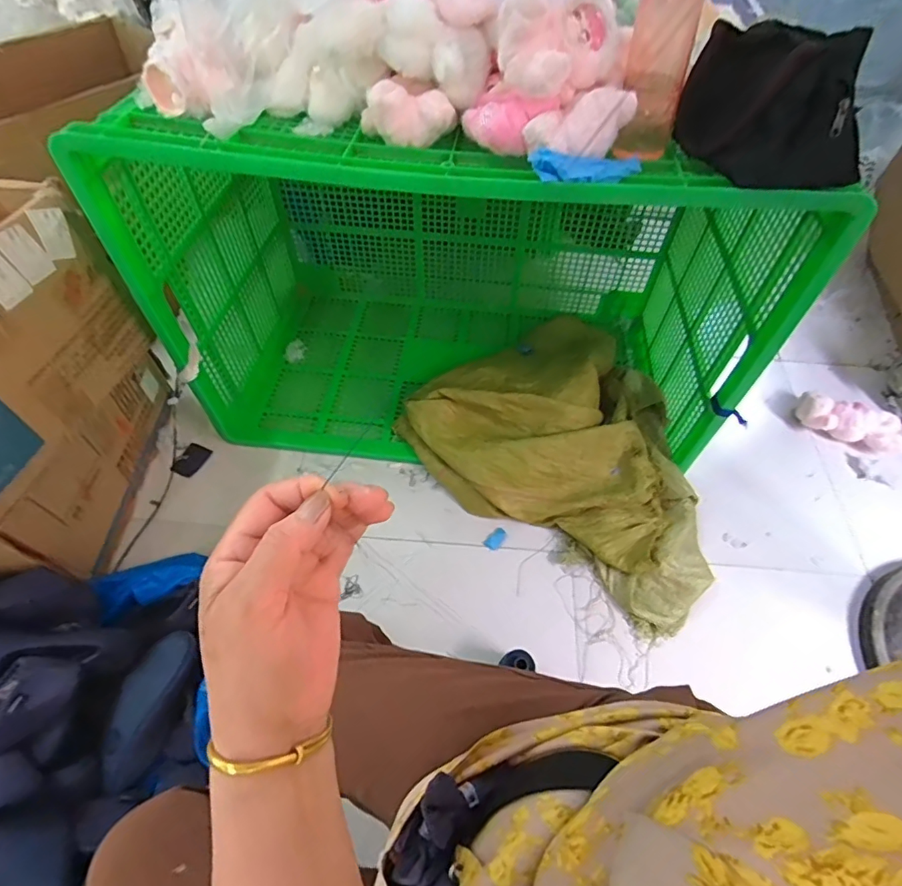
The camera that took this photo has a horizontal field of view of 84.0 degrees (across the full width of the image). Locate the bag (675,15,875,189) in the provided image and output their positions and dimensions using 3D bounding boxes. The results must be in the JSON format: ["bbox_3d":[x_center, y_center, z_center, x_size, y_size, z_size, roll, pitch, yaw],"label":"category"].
[{"bbox_3d":[0.383,-0.406,0.599,0.133,0.164,0.223,-4,55,-5],"label":"bag"}]

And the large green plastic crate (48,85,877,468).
[{"bbox_3d":[0.021,-0.353,1.028,1.036,0.673,0.557,7,55,3],"label":"large green plastic crate"}]

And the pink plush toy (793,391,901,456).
[{"bbox_3d":[0.961,-0.046,1.196,0.238,0.047,0.136,31,59,19],"label":"pink plush toy"}]

